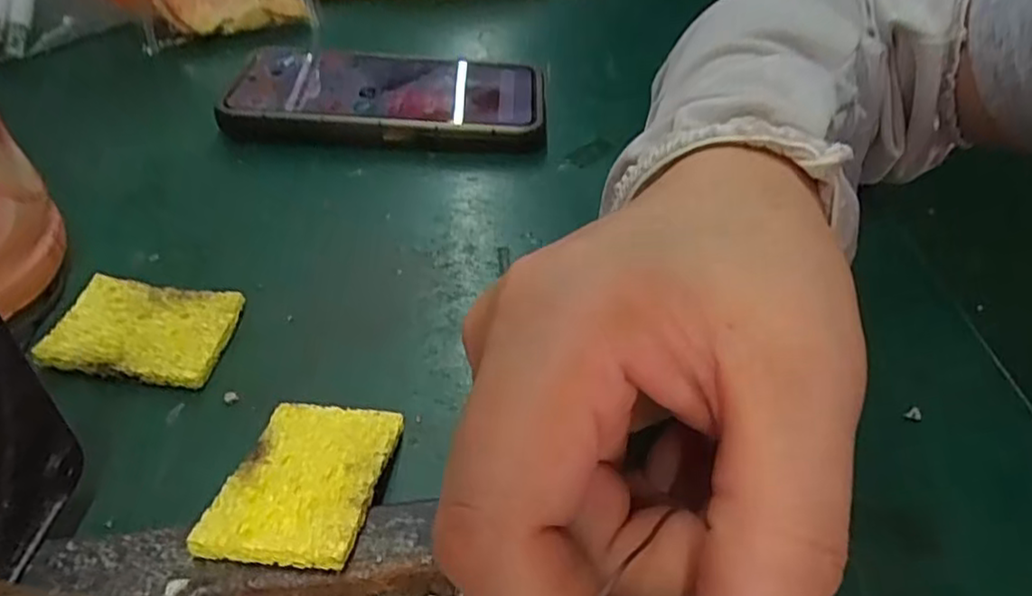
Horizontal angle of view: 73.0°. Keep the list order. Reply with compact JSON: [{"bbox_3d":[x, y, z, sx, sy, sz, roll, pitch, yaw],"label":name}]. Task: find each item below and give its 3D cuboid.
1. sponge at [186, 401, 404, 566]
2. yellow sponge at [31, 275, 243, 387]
[{"bbox_3d":[-0.056,0.048,0.188,0.038,0.004,0.057,3,28,6],"label":"sponge"},{"bbox_3d":[-0.125,0.010,0.235,0.054,0.008,0.040,5,41,3],"label":"yellow sponge"}]

